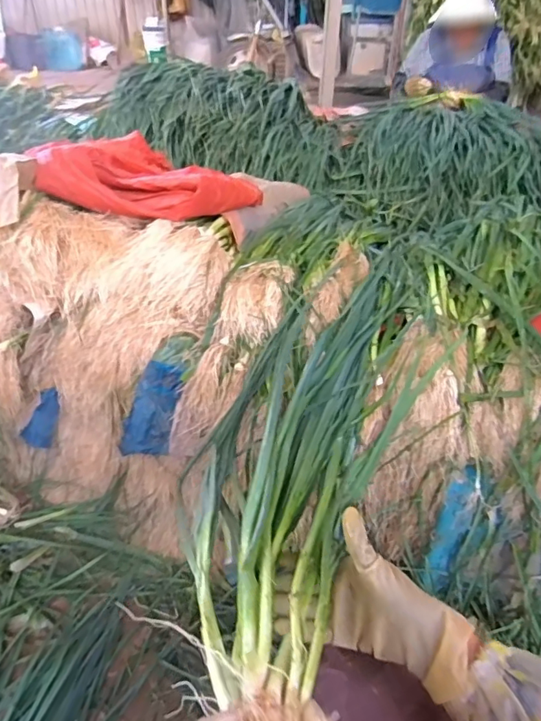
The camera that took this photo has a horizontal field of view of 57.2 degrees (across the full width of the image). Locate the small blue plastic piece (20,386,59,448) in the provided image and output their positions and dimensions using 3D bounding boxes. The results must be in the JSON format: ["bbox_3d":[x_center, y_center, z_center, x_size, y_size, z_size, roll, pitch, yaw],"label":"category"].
[{"bbox_3d":[-0.450,0.115,0.982,0.057,0.135,0.014,2,29,-44],"label":"small blue plastic piece"}]

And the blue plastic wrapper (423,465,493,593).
[{"bbox_3d":[0.271,0.253,0.737,0.048,0.198,0.026,20,17,22],"label":"blue plastic wrapper"}]

